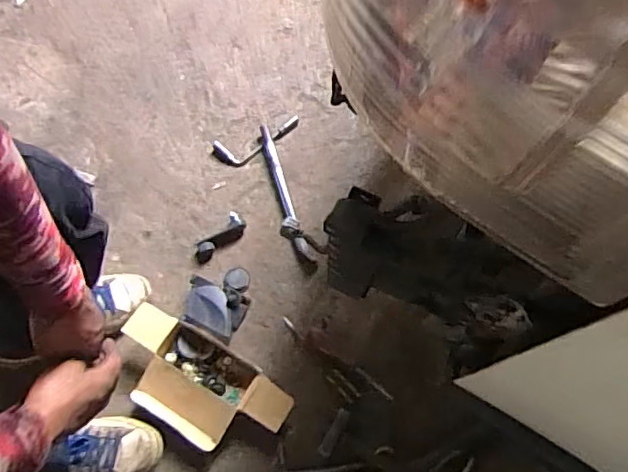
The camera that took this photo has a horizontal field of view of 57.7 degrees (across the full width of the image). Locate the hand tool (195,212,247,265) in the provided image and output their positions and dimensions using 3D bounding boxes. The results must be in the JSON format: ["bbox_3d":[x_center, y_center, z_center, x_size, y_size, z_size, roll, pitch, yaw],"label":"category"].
[{"bbox_3d":[-0.179,0.006,1.089,0.048,0.017,0.118,43,73,11],"label":"hand tool"}]

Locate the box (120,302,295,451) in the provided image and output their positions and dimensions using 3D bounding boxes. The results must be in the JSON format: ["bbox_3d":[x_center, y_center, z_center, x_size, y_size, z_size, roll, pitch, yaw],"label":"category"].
[{"bbox_3d":[-0.198,0.253,0.968,0.302,0.070,0.159,32,71,8],"label":"box"}]

